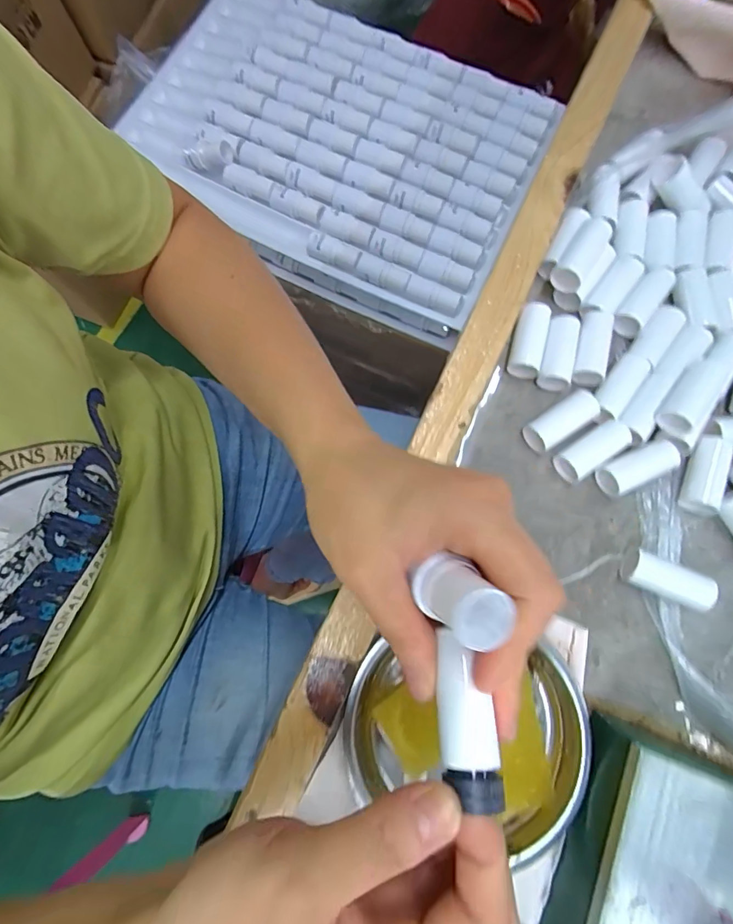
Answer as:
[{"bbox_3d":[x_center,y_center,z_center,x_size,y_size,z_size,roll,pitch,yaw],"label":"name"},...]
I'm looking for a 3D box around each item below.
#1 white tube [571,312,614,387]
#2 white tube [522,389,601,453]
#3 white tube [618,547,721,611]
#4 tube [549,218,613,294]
[{"bbox_3d":[0.152,-0.077,0.291,0.020,0.020,0.047,13,79,2],"label":"white tube"},{"bbox_3d":[0.127,-0.027,0.284,0.047,0.015,0.021,-34,80,-7],"label":"white tube"},{"bbox_3d":[0.181,0.071,0.259,0.048,0.017,0.020,22,79,18],"label":"white tube"},{"bbox_3d":[0.144,-0.139,0.288,0.021,0.016,0.053,34,80,6],"label":"tube"}]

